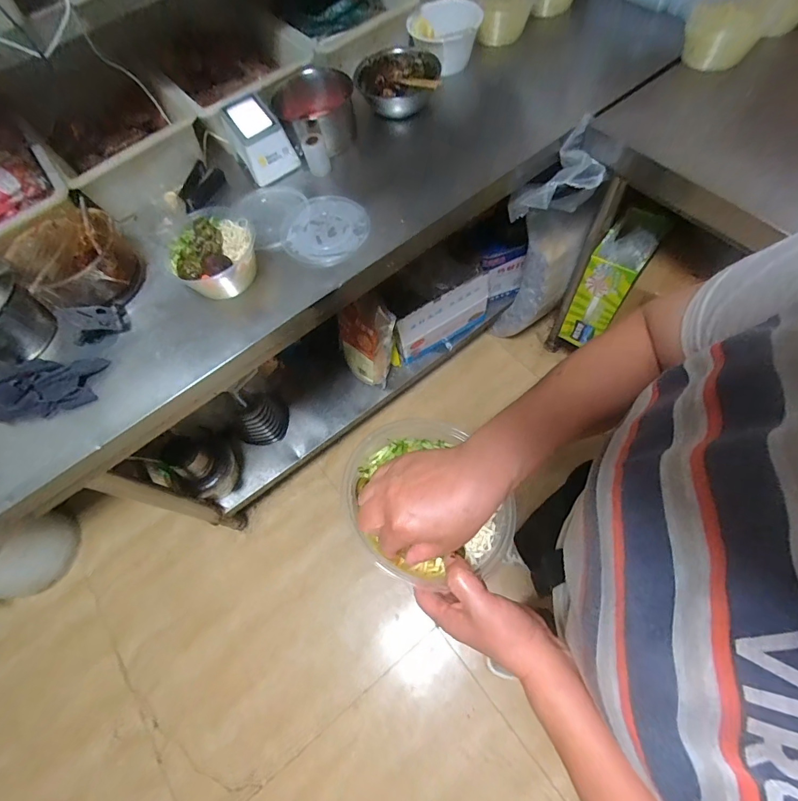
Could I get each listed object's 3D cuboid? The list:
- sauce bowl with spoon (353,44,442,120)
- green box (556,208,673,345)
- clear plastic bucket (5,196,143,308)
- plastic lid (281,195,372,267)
[{"bbox_3d":[0.001,-0.722,0.909,0.188,0.077,0.184,-3,67,2],"label":"sauce bowl with spoon"},{"bbox_3d":[0.606,-0.342,1.173,0.132,0.363,0.208,36,73,17],"label":"green box"},{"bbox_3d":[-0.589,-0.257,0.759,0.178,0.097,0.195,-42,71,-14],"label":"clear plastic bucket"},{"bbox_3d":[-0.134,-0.327,0.779,0.141,0.023,0.159,20,69,12],"label":"plastic lid"}]

